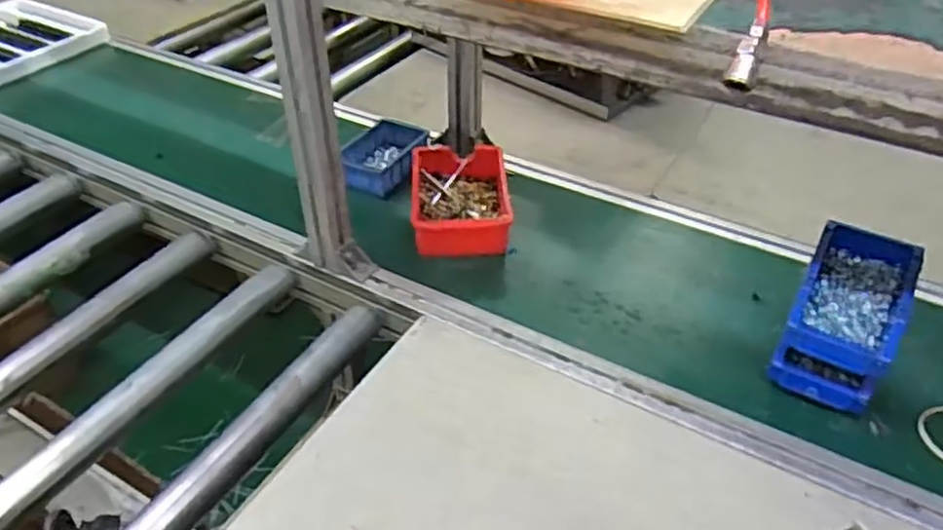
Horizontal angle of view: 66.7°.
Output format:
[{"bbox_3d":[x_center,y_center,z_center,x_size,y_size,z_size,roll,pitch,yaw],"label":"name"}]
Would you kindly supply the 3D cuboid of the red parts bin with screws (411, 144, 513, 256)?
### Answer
[{"bbox_3d":[-0.016,-0.093,1.019,0.133,0.061,0.202,-2,41,-2],"label":"red parts bin with screws"}]

